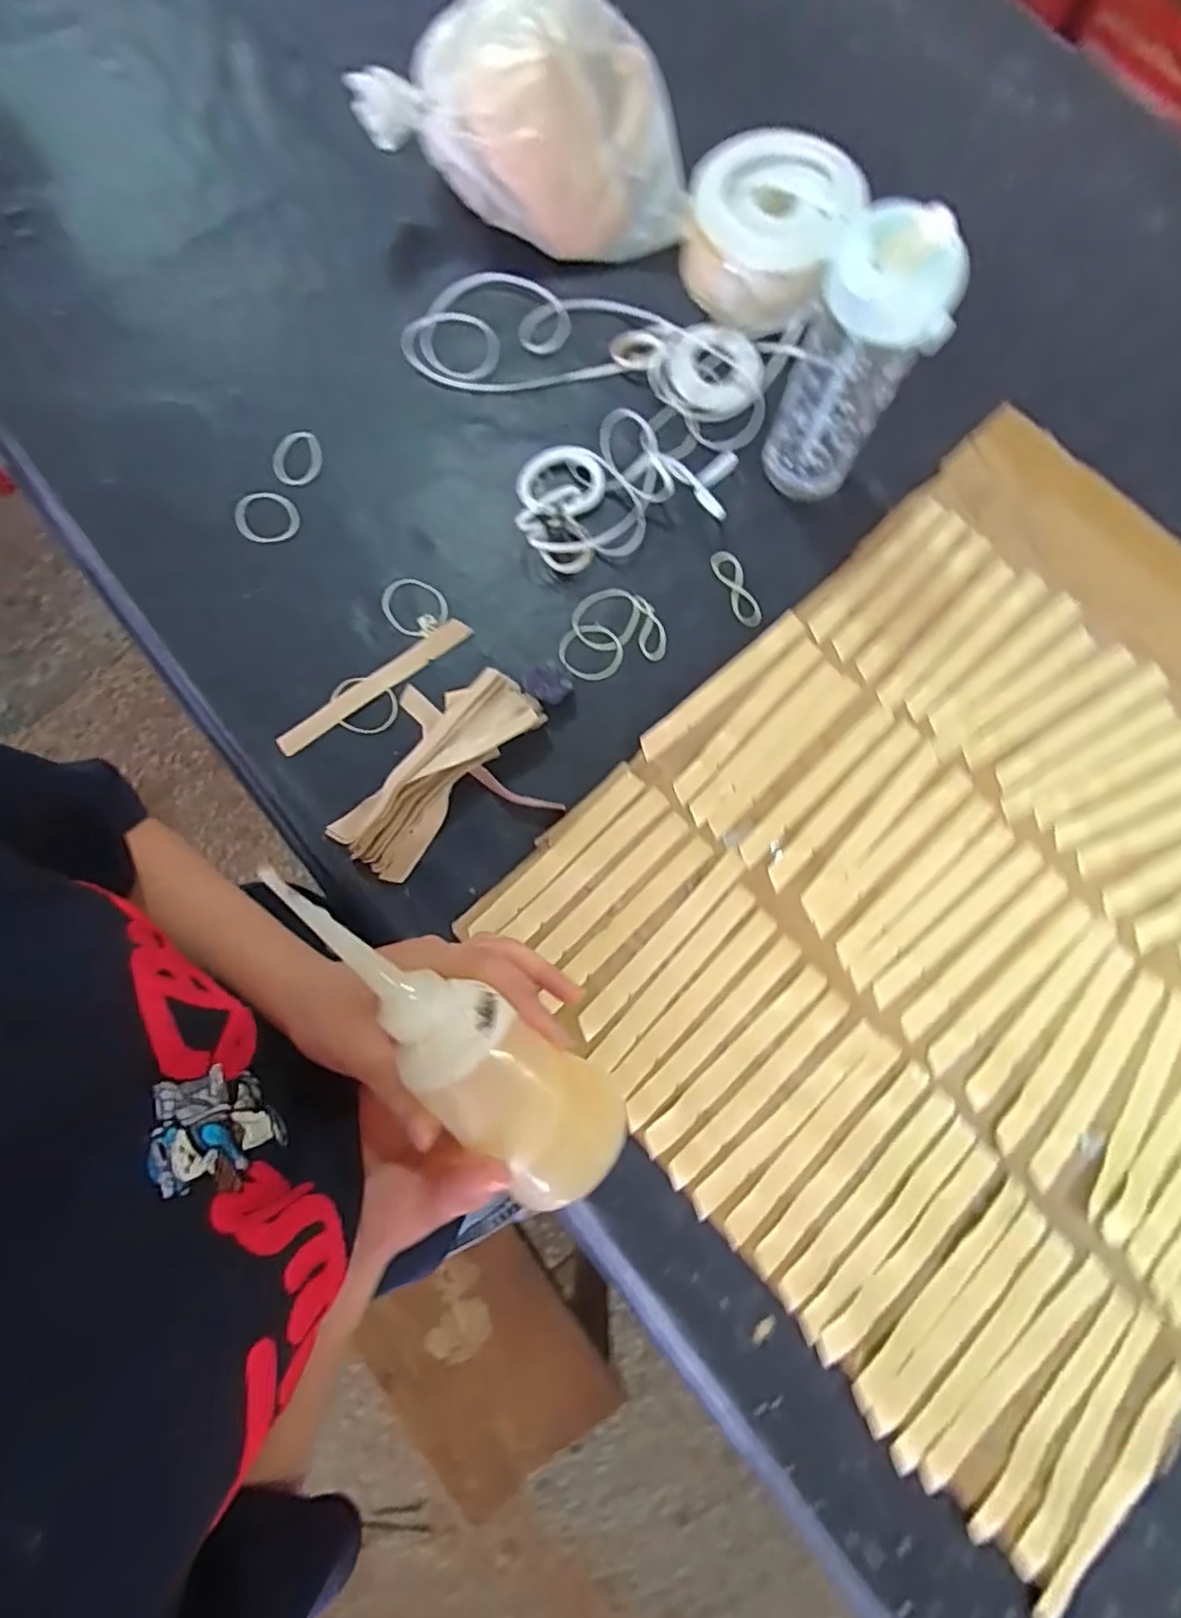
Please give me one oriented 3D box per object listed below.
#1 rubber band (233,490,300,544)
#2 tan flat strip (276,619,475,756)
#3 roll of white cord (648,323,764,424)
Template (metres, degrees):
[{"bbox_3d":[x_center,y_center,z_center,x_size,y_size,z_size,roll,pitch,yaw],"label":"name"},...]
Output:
[{"bbox_3d":[-0.303,-0.273,0.614,0.055,0.004,0.055,-25,79,-7],"label":"rubber band"},{"bbox_3d":[-0.191,-0.110,0.585,0.193,0.004,0.022,-38,81,-9],"label":"tan flat strip"},{"bbox_3d":[0.120,-0.437,0.657,0.102,0.020,0.104,0,77,-1],"label":"roll of white cord"}]

